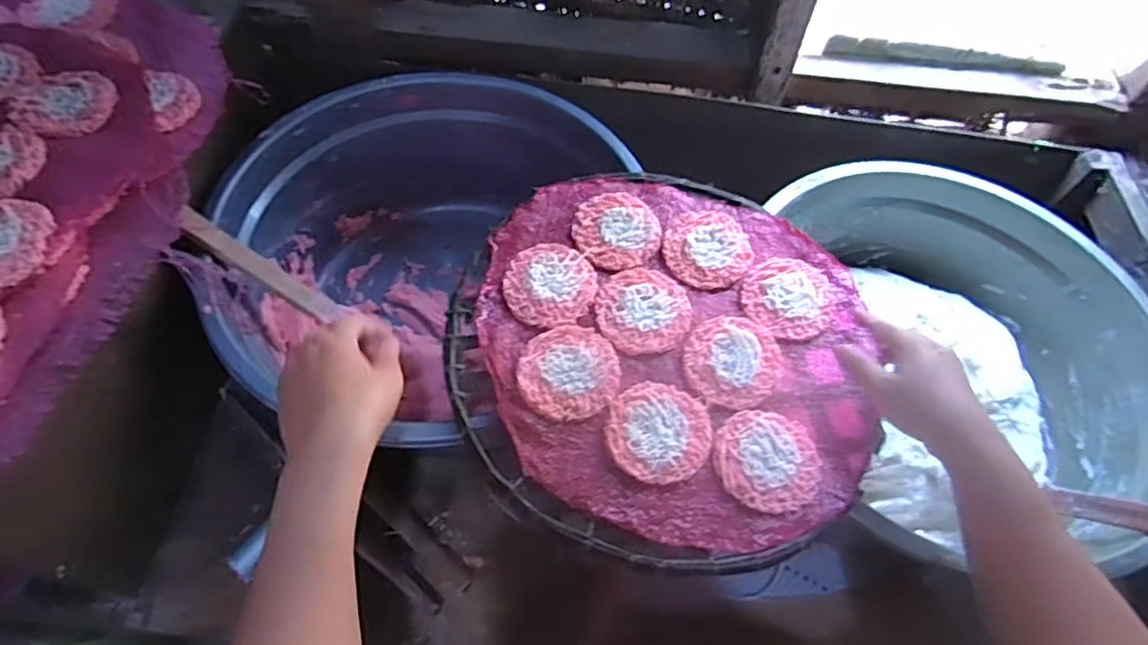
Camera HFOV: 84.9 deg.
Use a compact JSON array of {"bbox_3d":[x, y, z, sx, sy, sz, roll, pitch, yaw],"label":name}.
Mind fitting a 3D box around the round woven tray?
[{"bbox_3d":[0.072,0.015,0.519,0.330,0.017,0.340,2,59,-3],"label":"round woven tray"}]

